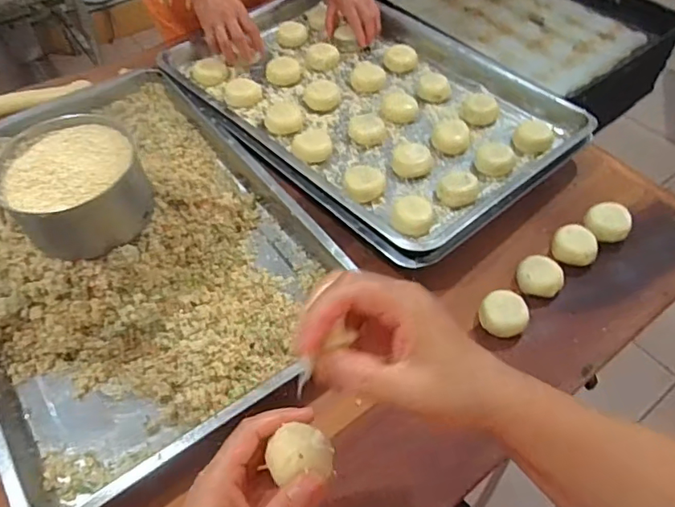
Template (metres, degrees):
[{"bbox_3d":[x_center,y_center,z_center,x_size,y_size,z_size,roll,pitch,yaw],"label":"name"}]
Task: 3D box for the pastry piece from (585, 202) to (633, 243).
[{"bbox_3d":[0.352,-0.040,0.678,0.054,0.031,0.045,35,59,25],"label":"pastry piece"}]

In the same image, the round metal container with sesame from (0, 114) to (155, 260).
[{"bbox_3d":[-0.276,-0.074,0.552,0.131,0.064,0.144,0,51,0],"label":"round metal container with sesame"}]

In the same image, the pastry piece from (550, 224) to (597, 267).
[{"bbox_3d":[0.299,-0.010,0.658,0.054,0.029,0.044,30,57,22],"label":"pastry piece"}]

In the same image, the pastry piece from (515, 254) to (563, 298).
[{"bbox_3d":[0.244,0.029,0.633,0.055,0.037,0.047,30,57,22],"label":"pastry piece"}]

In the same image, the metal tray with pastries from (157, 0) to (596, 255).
[{"bbox_3d":[0.037,-0.244,0.818,0.397,0.050,0.598,-36,58,-26],"label":"metal tray with pastries"}]

